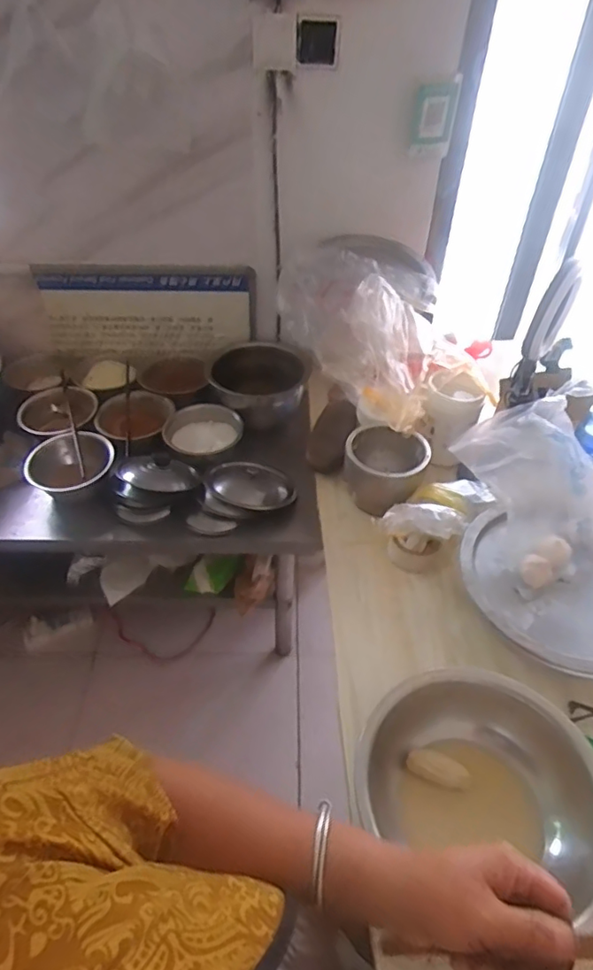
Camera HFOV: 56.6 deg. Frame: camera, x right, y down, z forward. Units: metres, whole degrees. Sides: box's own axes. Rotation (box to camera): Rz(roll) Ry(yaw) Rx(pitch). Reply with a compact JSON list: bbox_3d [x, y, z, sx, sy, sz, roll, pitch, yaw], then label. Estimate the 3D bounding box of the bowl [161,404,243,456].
[{"bbox_3d":[-0.223,-0.133,1.295,0.180,0.063,0.148,-23,49,-22],"label":"bowl"}]

